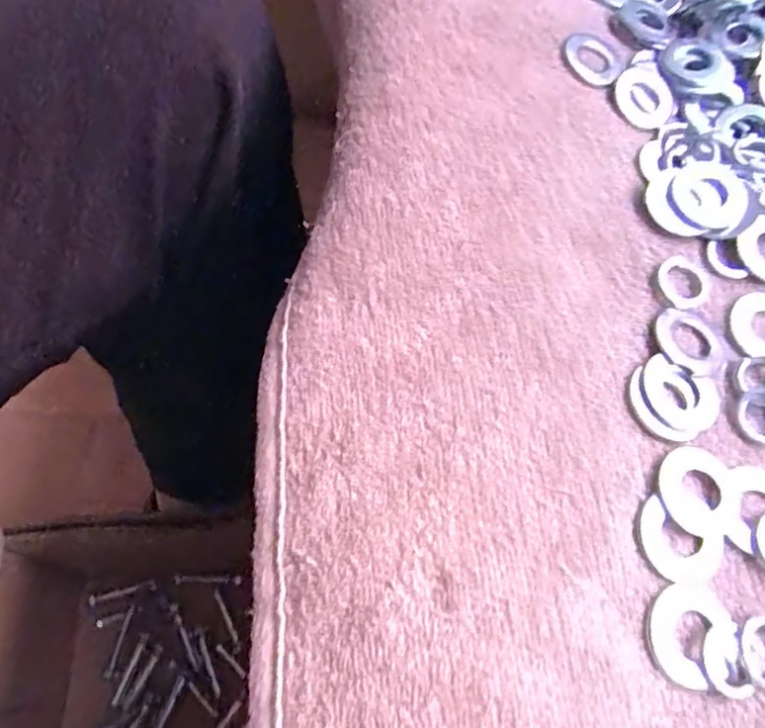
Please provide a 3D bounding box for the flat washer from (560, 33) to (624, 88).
[{"bbox_3d":[0.054,-0.078,0.160,0.016,0.004,0.018,41,62,-1],"label":"flat washer"}]

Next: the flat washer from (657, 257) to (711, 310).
[{"bbox_3d":[0.066,-0.018,0.135,0.011,0.004,0.012,2,69,-5],"label":"flat washer"}]

